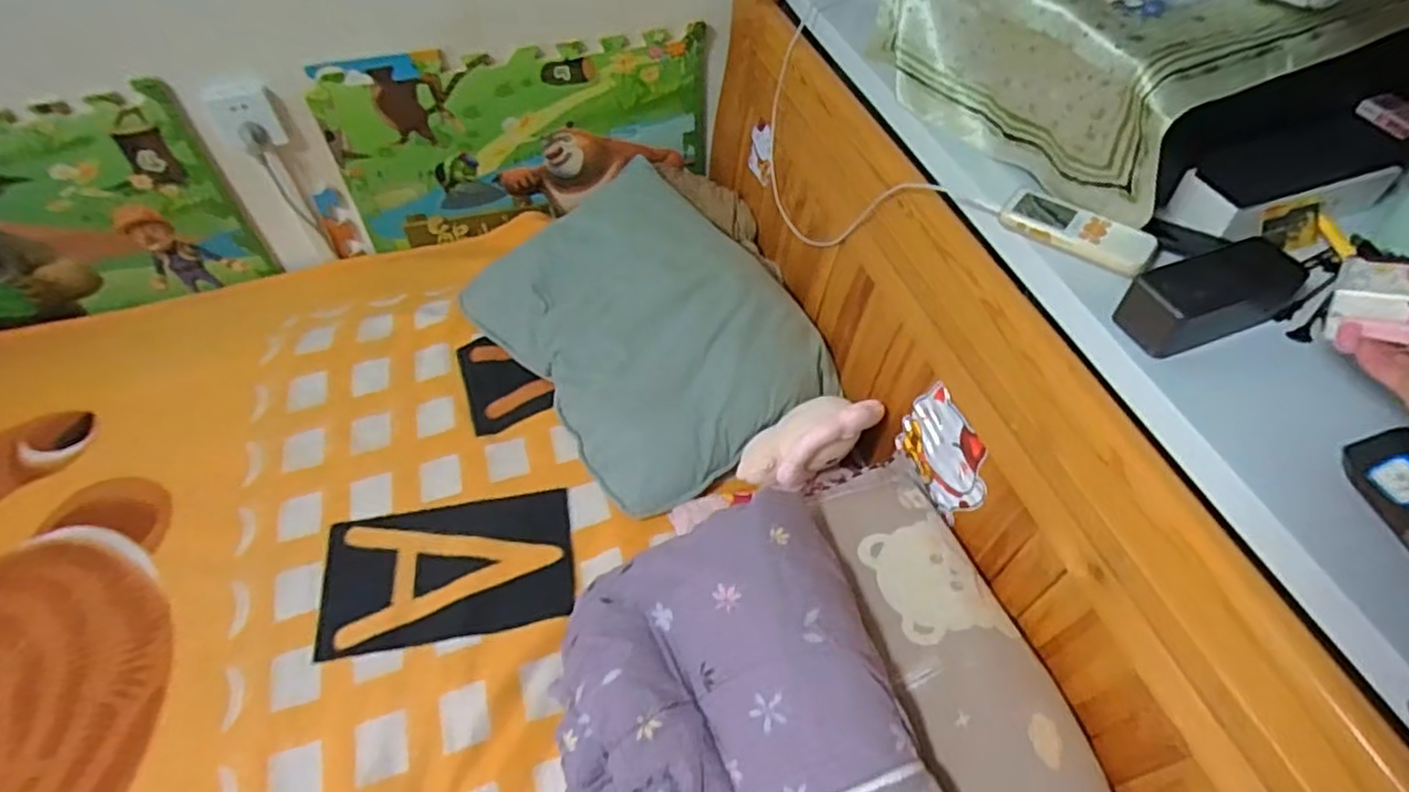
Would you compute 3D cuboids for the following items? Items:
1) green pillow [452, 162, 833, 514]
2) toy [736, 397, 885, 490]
[{"bbox_3d":[-0.085,-0.120,1.053,0.393,0.126,0.516,-35,59,-19],"label":"green pillow"},{"bbox_3d":[0.125,0.052,0.883,0.150,0.107,0.110,-34,58,-22],"label":"toy"}]

